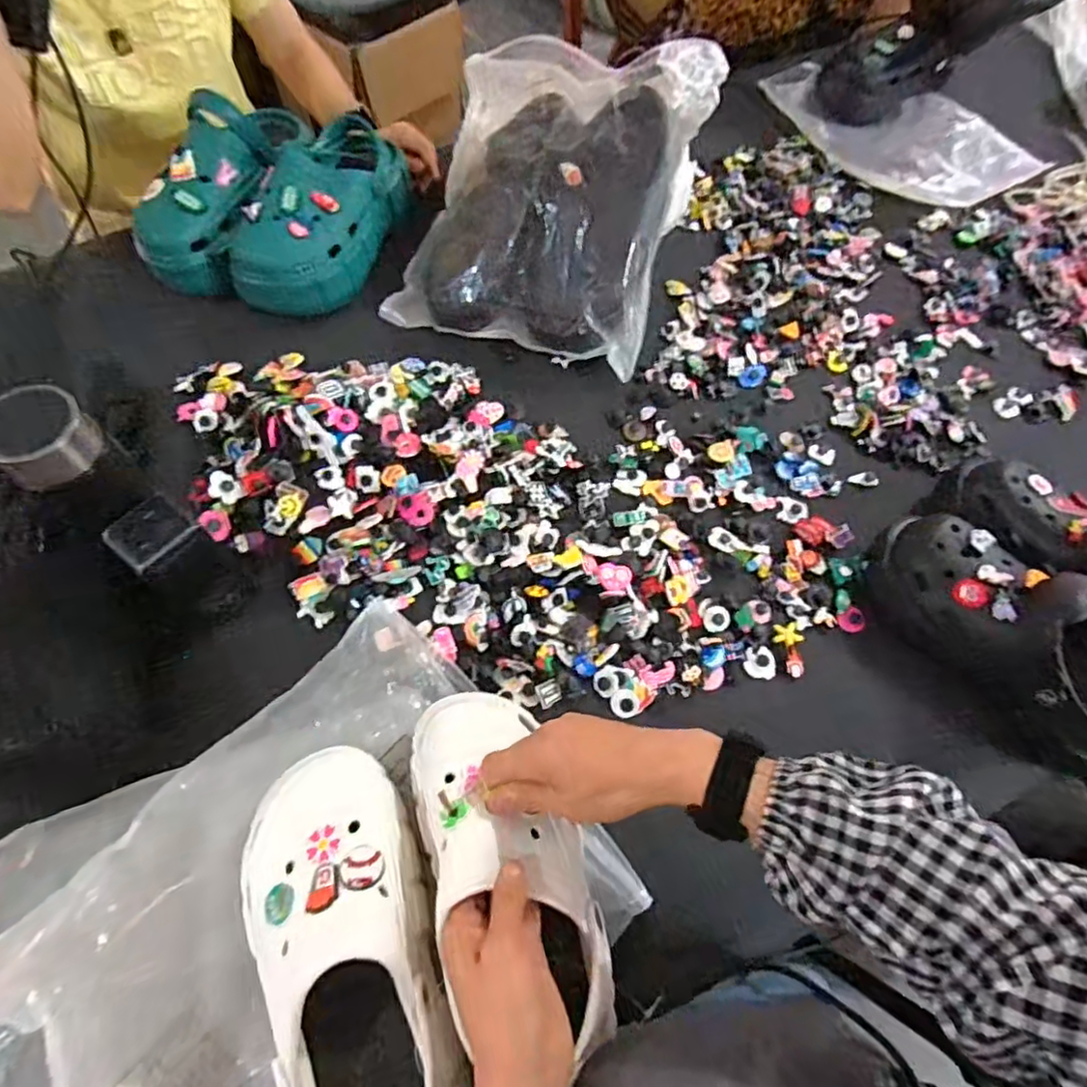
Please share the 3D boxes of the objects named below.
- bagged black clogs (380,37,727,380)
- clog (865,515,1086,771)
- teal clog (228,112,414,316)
[{"bbox_3d":[0.008,-0.379,0.700,0.292,0.183,0.291,21,65,6],"label":"bagged black clogs"},{"bbox_3d":[0.396,0.075,0.549,0.100,0.107,0.240,-36,71,-18],"label":"clog"},{"bbox_3d":[-0.242,-0.355,0.703,0.118,0.085,0.231,20,65,6],"label":"teal clog"}]

